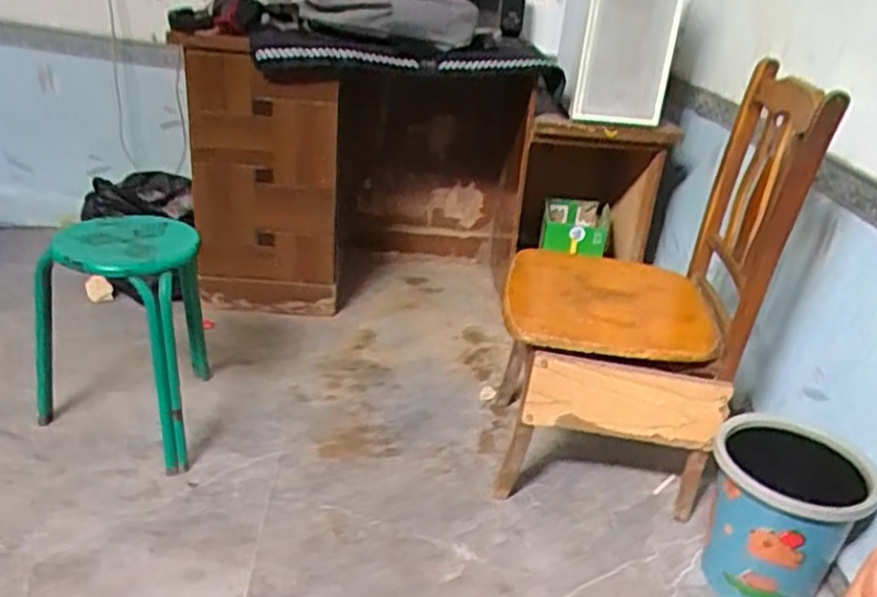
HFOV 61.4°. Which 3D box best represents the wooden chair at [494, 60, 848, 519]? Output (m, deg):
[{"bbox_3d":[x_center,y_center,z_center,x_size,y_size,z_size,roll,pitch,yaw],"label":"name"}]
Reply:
[{"bbox_3d":[0.378,-0.042,1.478,0.452,0.759,0.430,9,26,6],"label":"wooden chair"}]

